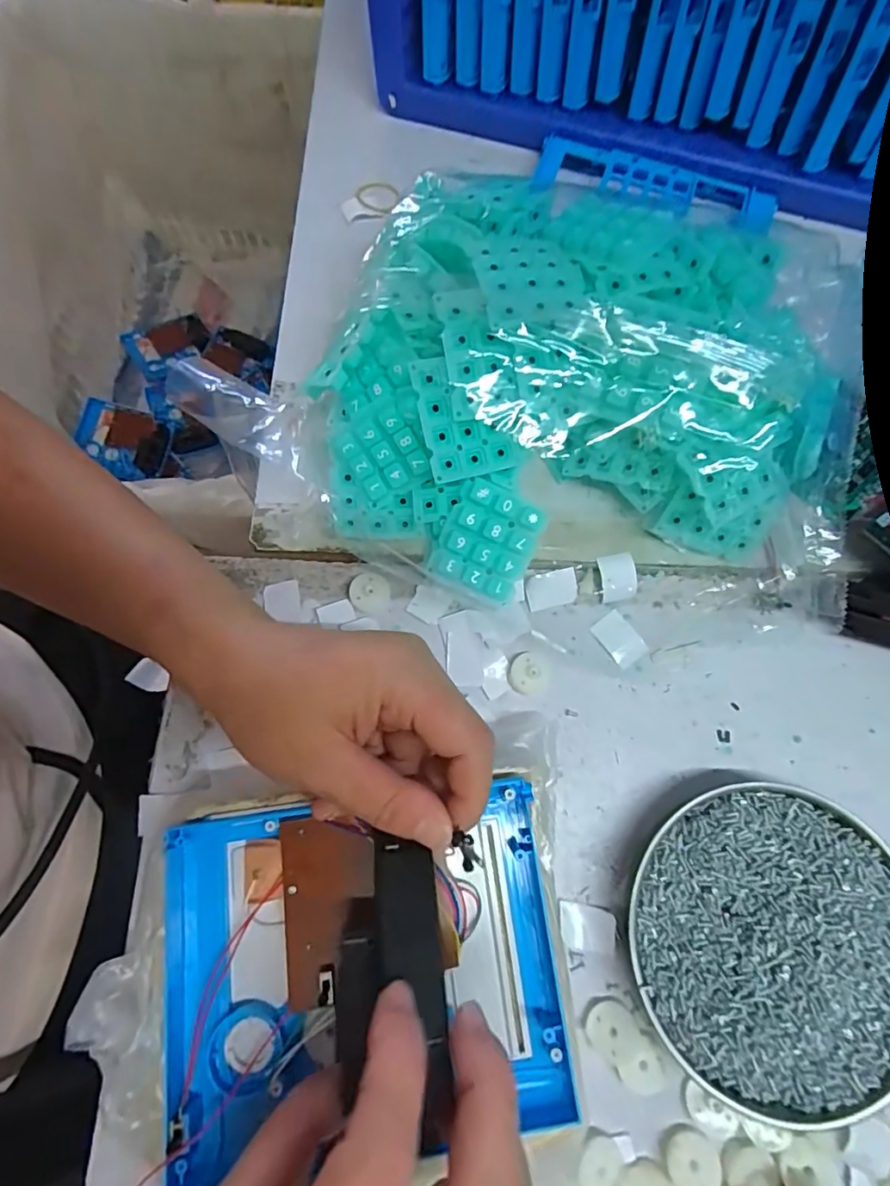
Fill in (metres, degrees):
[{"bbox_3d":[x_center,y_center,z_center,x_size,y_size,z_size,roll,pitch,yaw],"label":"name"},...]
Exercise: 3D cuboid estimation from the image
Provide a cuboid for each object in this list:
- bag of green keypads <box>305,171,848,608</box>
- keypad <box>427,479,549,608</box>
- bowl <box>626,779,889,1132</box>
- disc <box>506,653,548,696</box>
[{"bbox_3d":[0.070,-0.108,0.296,0.277,0.095,0.201,-7,75,-2],"label":"bag of green keypads"},{"bbox_3d":[0.024,-0.026,0.293,0.048,0.009,0.058,26,97,-5],"label":"keypad"},{"bbox_3d":[0.154,0.162,0.256,0.132,0.030,0.132,0,75,0],"label":"bowl"},{"bbox_3d":[0.046,0.045,0.300,0.021,0.006,0.022,0,75,0],"label":"disc"}]

